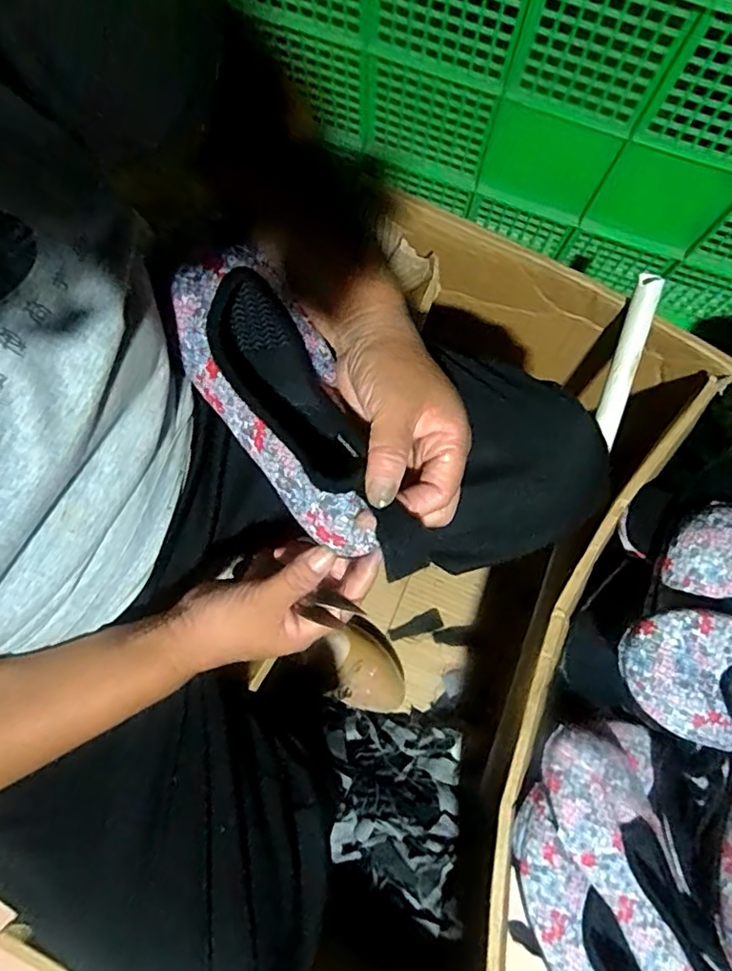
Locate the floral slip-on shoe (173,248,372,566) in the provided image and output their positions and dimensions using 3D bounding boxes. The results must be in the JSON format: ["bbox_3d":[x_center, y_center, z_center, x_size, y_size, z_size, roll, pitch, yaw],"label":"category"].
[{"bbox_3d":[-0.052,-0.055,0.368,0.085,0.054,0.203,-29,79,-6],"label":"floral slip-on shoe"}]

